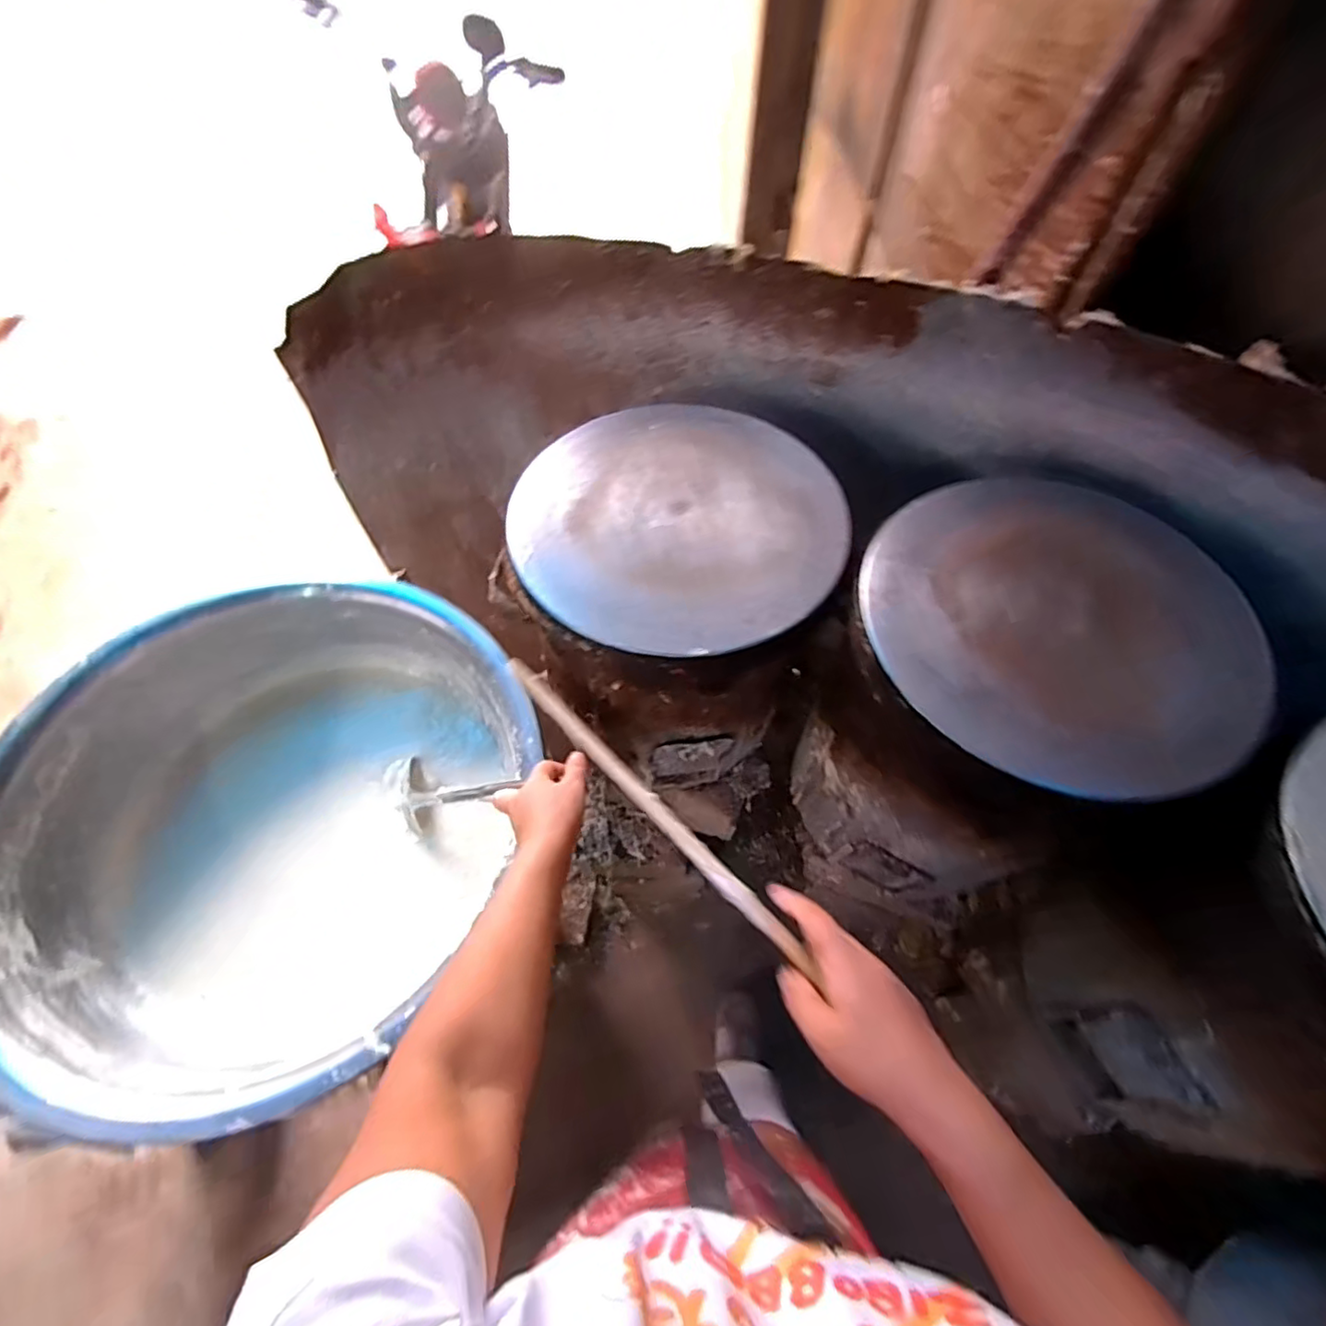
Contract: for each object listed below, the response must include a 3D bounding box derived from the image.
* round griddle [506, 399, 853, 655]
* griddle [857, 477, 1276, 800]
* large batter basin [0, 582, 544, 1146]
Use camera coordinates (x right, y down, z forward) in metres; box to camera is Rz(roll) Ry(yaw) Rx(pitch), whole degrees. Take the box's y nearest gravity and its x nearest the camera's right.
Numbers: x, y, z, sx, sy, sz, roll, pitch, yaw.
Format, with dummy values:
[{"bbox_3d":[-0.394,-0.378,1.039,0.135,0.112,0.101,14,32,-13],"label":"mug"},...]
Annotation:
[{"bbox_3d":[0.017,-0.171,0.702,0.363,0.026,0.340,0,61,1],"label":"round griddle"},{"bbox_3d":[0.389,-0.048,0.615,0.353,0.016,0.360,0,61,1],"label":"griddle"},{"bbox_3d":[-0.426,0.156,0.694,0.472,0.179,0.527,26,64,14],"label":"large batter basin"}]

